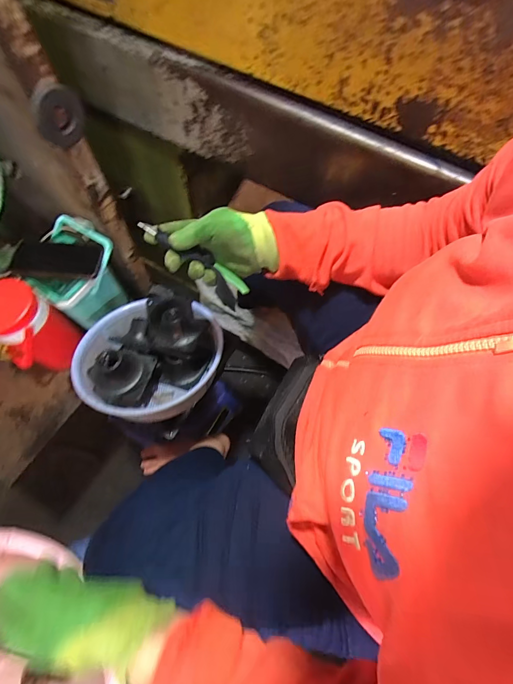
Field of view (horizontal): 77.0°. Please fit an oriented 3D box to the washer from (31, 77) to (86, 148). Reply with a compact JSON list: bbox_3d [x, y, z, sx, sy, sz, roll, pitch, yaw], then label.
[{"bbox_3d":[-0.265,-0.307,0.433,0.066,0.071,0.022,-15,67,-7],"label":"washer"}]

